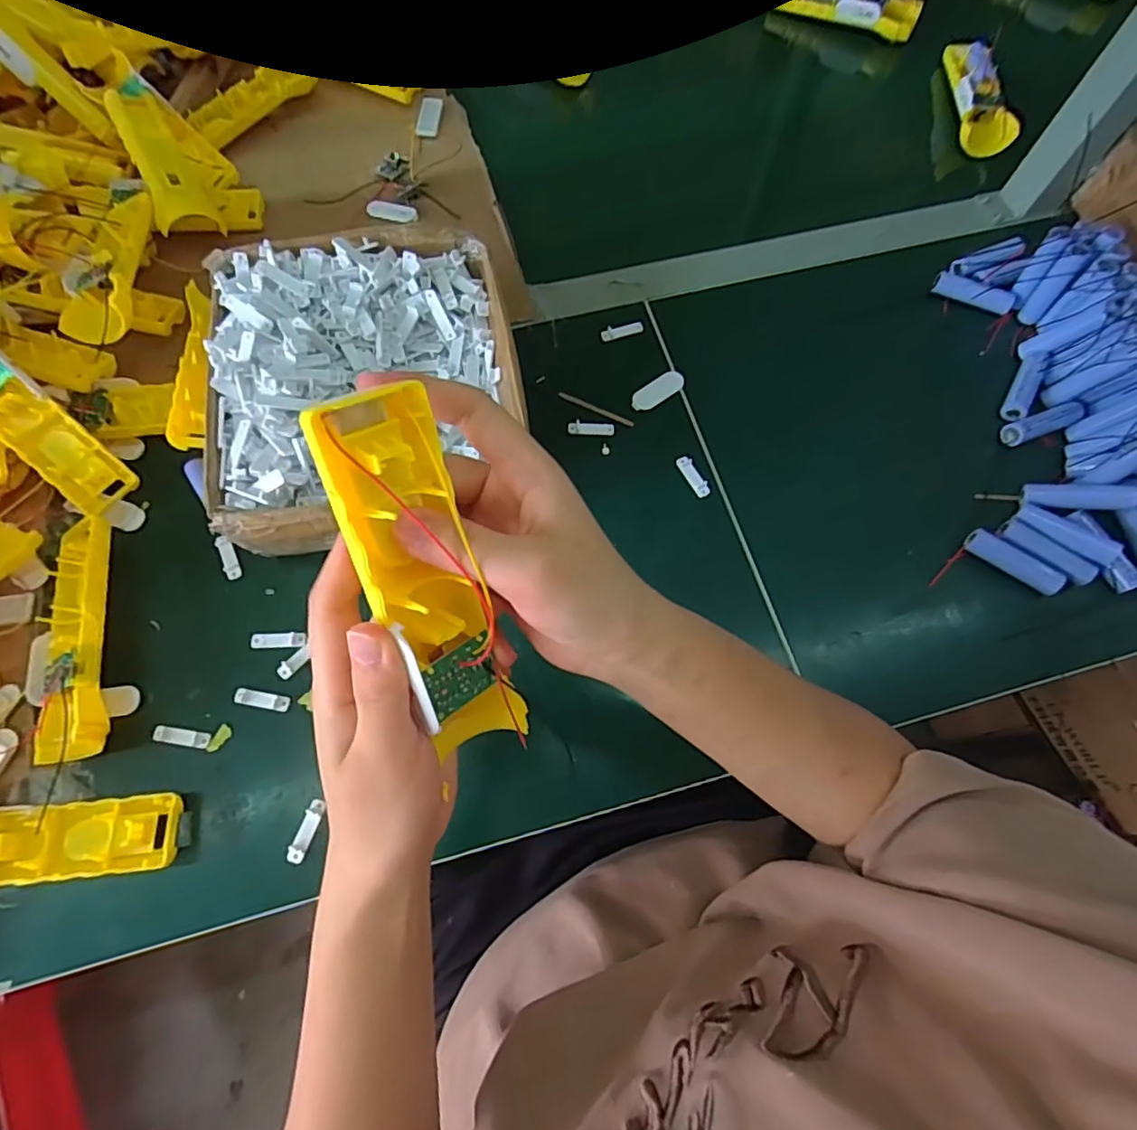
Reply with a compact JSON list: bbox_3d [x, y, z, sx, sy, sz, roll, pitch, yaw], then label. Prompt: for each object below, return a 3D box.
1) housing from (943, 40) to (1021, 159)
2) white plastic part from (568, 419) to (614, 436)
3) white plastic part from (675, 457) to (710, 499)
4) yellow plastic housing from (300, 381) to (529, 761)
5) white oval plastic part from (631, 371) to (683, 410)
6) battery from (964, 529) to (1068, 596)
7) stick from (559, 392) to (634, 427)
[{"bbox_3d":[0.423,-0.487,0.607,0.040,0.034,0.160,4,69,0],"label":"housing"},{"bbox_3d":[0.019,-0.112,0.479,0.037,0.004,0.013,3,69,0],"label":"white plastic part"},{"bbox_3d":[0.098,-0.069,0.460,0.012,0.005,0.037,-24,72,-10],"label":"white plastic part"},{"bbox_3d":[-0.051,0.013,0.226,0.039,0.157,0.026,-18,27,-8],"label":"yellow plastic housing"},{"bbox_3d":[0.075,-0.146,0.492,0.051,0.004,0.021,-37,74,-14],"label":"white oval plastic part"},{"bbox_3d":[0.328,-0.003,0.432,0.067,0.014,0.017,39,73,13],"label":"battery"},{"bbox_3d":[0.023,-0.130,0.487,0.068,0.004,0.006,27,71,9],"label":"stick"}]

